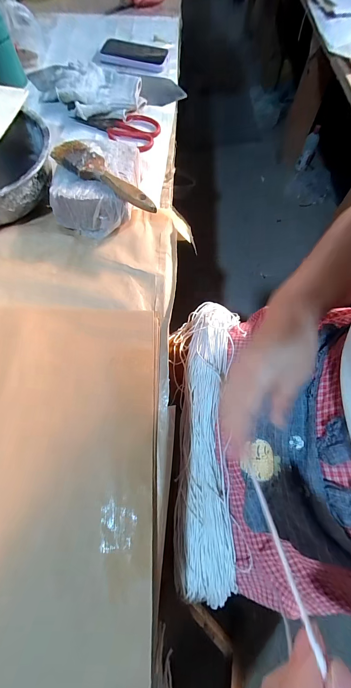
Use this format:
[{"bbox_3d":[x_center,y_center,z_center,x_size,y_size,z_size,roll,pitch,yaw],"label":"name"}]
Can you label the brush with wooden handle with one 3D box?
[{"bbox_3d":[-0.095,-0.238,0.369,0.172,0.021,0.041,31,73,10],"label":"brush with wooden handle"}]

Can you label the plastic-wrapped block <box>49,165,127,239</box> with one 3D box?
[{"bbox_3d":[-0.127,-0.203,0.398,0.113,0.061,0.056,18,69,7],"label":"plastic-wrapped block"}]

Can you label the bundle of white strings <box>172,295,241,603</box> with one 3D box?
[{"bbox_3d":[0.048,0.134,0.415,0.098,0.077,0.452,5,70,1],"label":"bundle of white strings"}]

